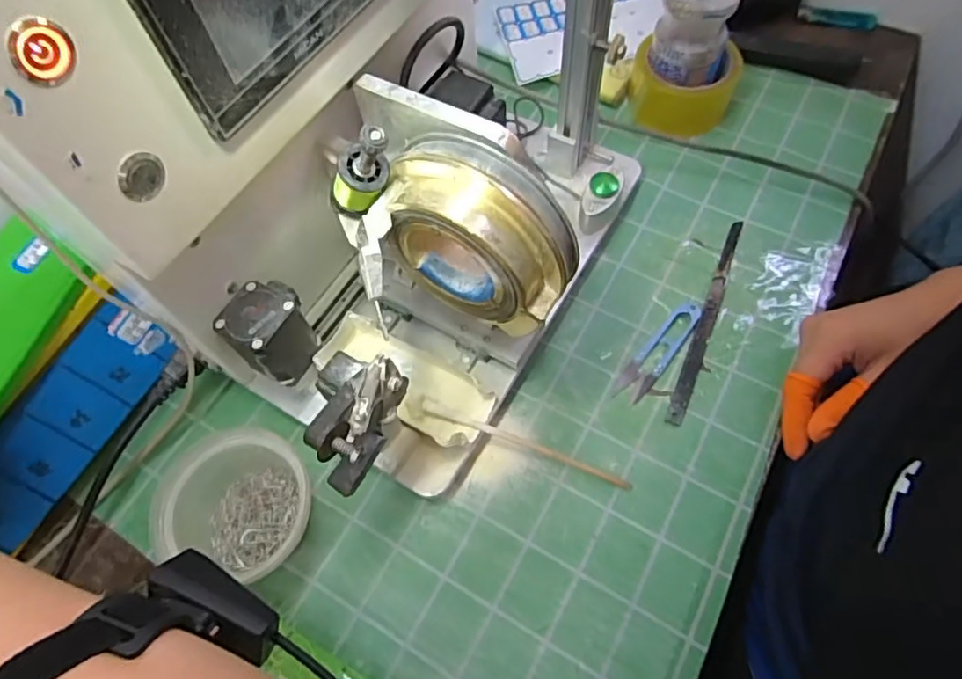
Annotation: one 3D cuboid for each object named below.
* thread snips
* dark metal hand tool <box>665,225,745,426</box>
[{"bbox_3d":[0.139,0.008,0.454,0.024,0.008,0.100,35,69,19],"label":"thread snips"},{"bbox_3d":[0.183,-0.021,0.466,0.014,0.008,0.197,21,65,14],"label":"dark metal hand tool"}]

